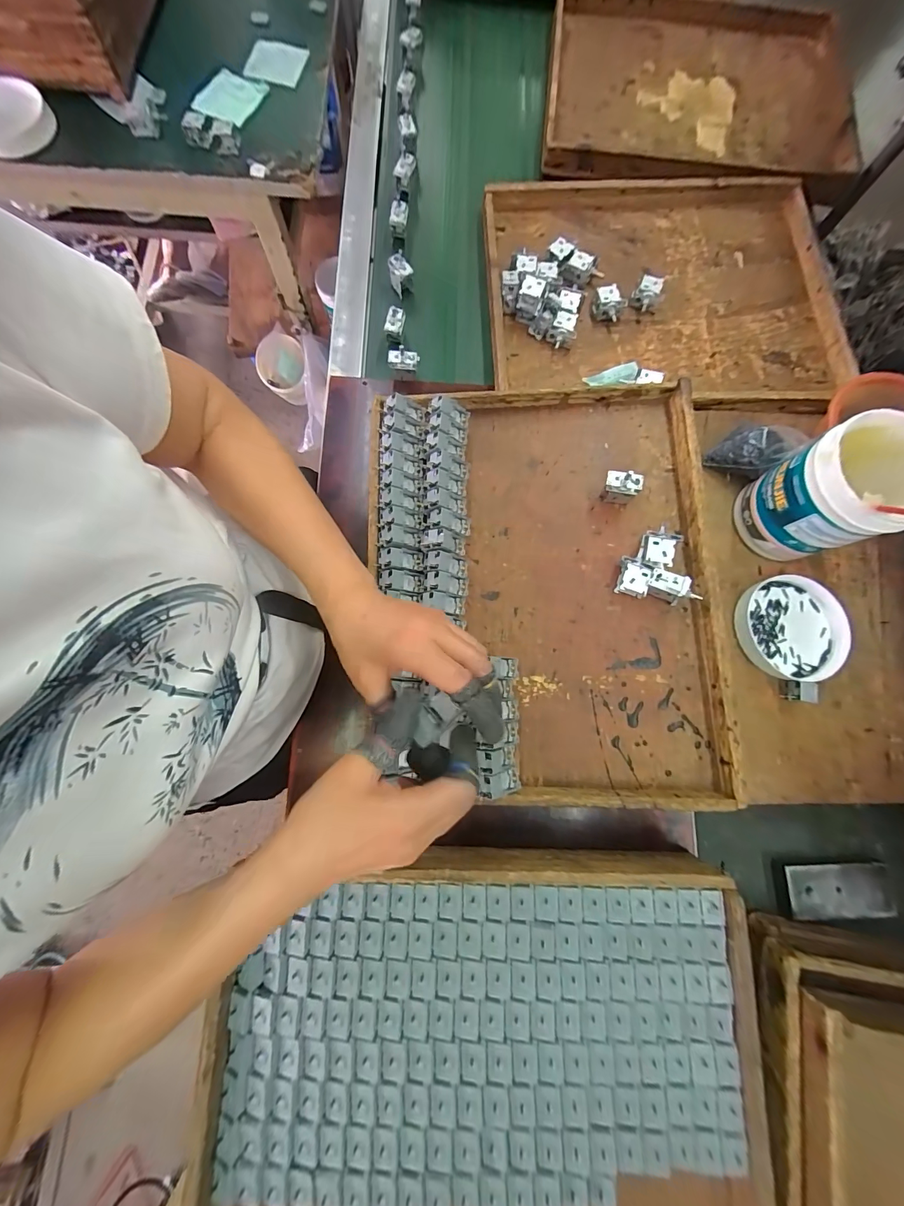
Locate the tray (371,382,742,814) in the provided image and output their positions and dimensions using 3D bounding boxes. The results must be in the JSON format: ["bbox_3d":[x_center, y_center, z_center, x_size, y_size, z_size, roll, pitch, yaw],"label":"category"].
[{"bbox_3d":[0.100,-0.028,0.463,0.389,0.067,0.501,-2,77,-1],"label":"tray"}]

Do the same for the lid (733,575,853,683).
[{"bbox_3d":[0.416,0.031,0.471,0.121,0.020,0.122,0,79,-1],"label":"lid"}]

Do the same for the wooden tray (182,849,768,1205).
[{"bbox_3d":[0.023,0.477,0.369,0.499,0.062,0.426,2,79,-1],"label":"wooden tray"}]

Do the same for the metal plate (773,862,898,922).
[{"bbox_3d":[0.442,0.330,0.444,0.122,0.015,0.058,0,79,-1],"label":"metal plate"}]

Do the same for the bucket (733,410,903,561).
[{"bbox_3d":[0.421,-0.117,0.437,0.107,0.154,0.111,0,79,-1],"label":"bucket"}]

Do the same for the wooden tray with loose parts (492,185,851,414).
[{"bbox_3d":[0.304,-0.471,0.569,0.499,0.041,0.404,-1,79,-2],"label":"wooden tray with loose parts"}]

